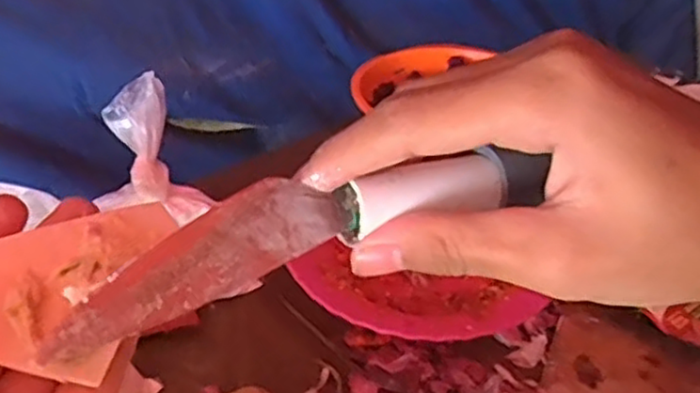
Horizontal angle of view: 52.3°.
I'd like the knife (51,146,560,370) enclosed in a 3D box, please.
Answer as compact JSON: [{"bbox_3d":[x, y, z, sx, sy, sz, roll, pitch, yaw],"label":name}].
[{"bbox_3d":[-0.009,0.007,0.212,0.158,0.017,0.024,-18,41,-25],"label":"knife"}]

